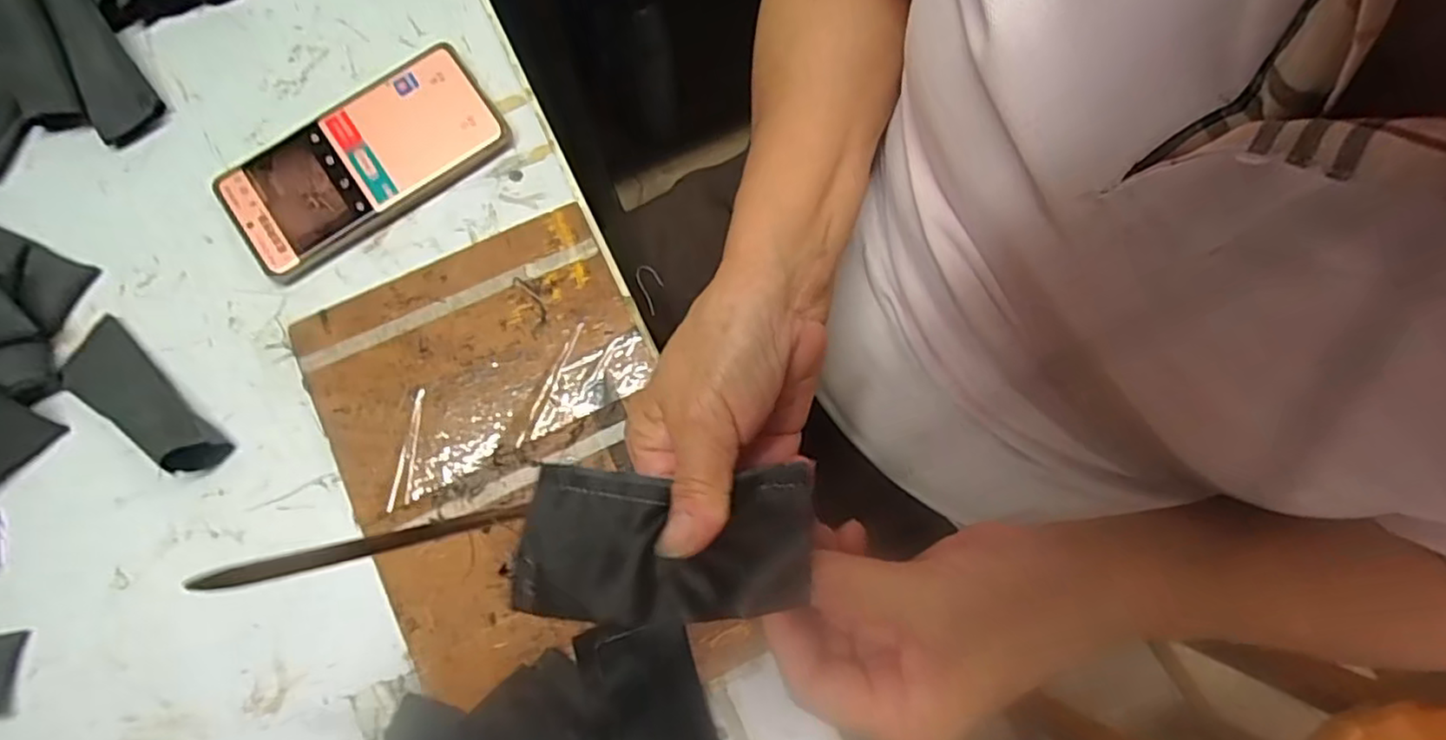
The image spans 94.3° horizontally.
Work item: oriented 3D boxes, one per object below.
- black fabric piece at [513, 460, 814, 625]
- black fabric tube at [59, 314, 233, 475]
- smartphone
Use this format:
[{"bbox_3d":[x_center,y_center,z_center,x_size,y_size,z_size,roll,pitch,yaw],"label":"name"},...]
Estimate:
[{"bbox_3d":[-0.023,0.060,0.237,0.106,0.016,0.053,-6,57,20],"label":"black fabric piece"},{"bbox_3d":[-0.317,0.018,0.355,0.105,0.035,0.037,41,82,6],"label":"black fabric tube"},{"bbox_3d":[-0.210,-0.123,0.394,0.158,0.016,0.076,-34,82,-6],"label":"smartphone"}]

